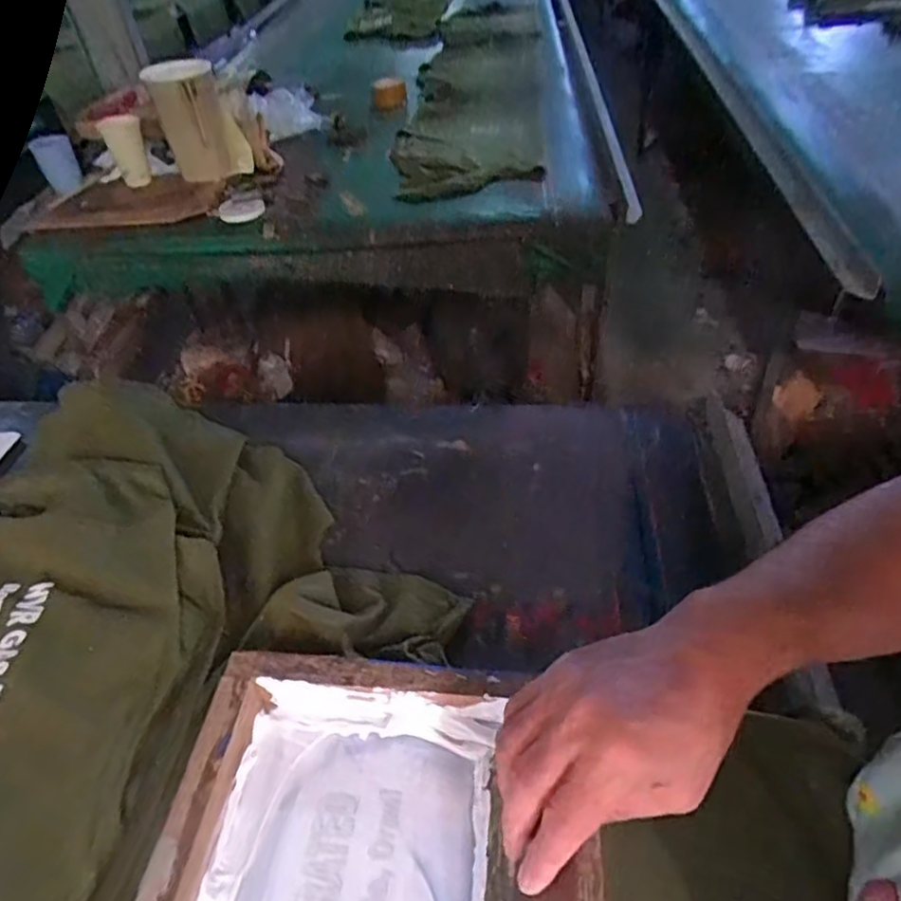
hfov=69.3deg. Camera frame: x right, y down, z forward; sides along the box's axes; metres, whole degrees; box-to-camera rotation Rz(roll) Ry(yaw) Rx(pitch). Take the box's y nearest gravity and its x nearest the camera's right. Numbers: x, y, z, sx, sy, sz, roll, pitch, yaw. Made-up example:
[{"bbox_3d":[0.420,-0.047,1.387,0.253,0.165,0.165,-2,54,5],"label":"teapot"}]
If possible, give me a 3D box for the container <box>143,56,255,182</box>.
[{"bbox_3d":[-0.548,-0.715,1.440,0.156,0.220,0.176,-24,46,-17],"label":"container"}]

